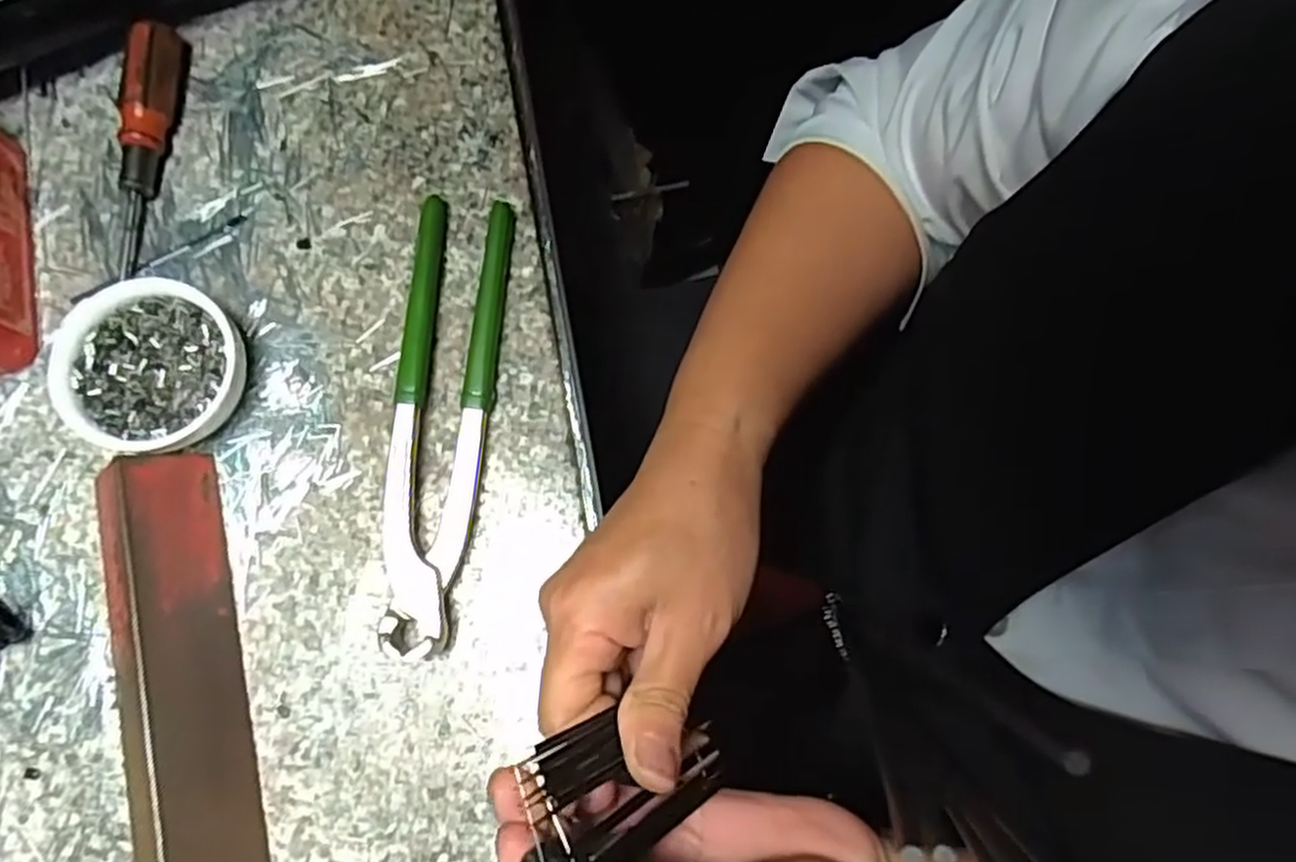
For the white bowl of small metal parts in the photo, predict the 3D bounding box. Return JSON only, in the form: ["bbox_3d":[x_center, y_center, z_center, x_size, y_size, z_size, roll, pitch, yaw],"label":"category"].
[{"bbox_3d":[-0.209,-0.026,0.328,0.073,0.025,0.069,0,78,0],"label":"white bowl of small metal parts"}]

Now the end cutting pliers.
[{"bbox_3d":[-0.087,-0.008,0.329,0.039,0.018,0.196,4,78,0],"label":"end cutting pliers"}]

